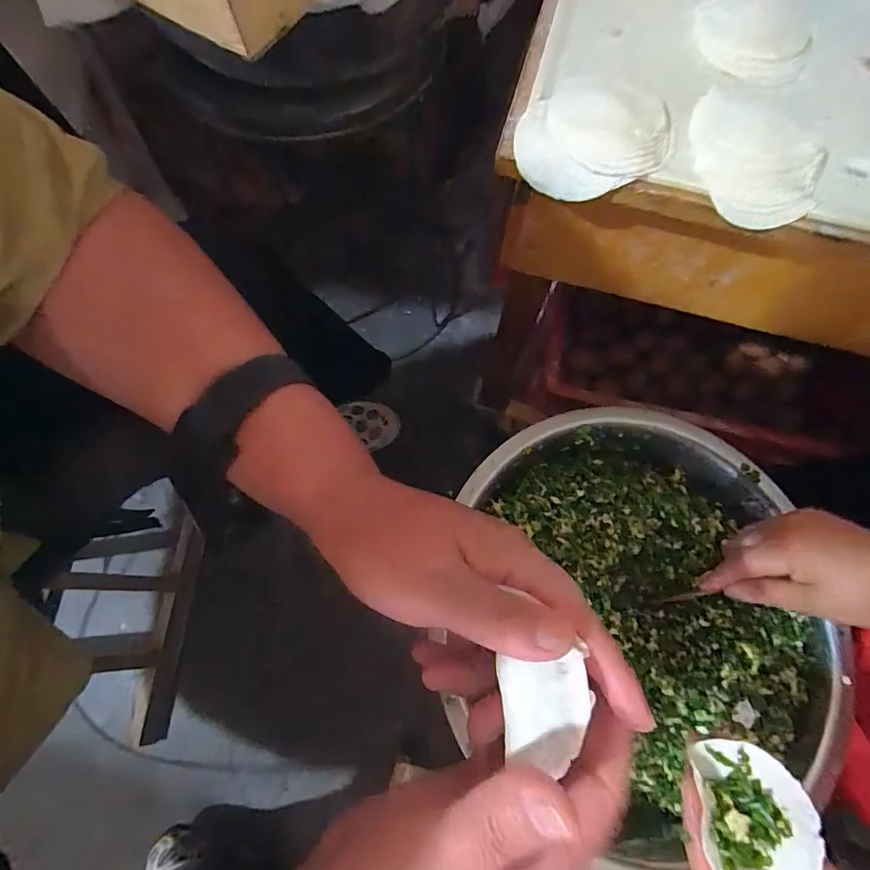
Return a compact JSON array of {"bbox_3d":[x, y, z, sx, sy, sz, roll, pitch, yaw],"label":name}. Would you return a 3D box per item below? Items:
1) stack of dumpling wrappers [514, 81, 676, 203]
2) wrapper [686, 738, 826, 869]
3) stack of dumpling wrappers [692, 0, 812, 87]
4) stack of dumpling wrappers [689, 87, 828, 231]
[{"bbox_3d":[0.106,-0.197,0.310,0.096,0.030,0.070,16,75,4],"label":"stack of dumpling wrappers"},{"bbox_3d":[0.172,0.211,0.254,0.055,0.029,0.069,11,75,2],"label":"wrapper"},{"bbox_3d":[0.222,-0.282,0.324,0.080,0.010,0.084,27,76,7],"label":"stack of dumpling wrappers"},{"bbox_3d":[0.205,-0.180,0.300,0.084,0.018,0.086,19,75,5],"label":"stack of dumpling wrappers"}]

